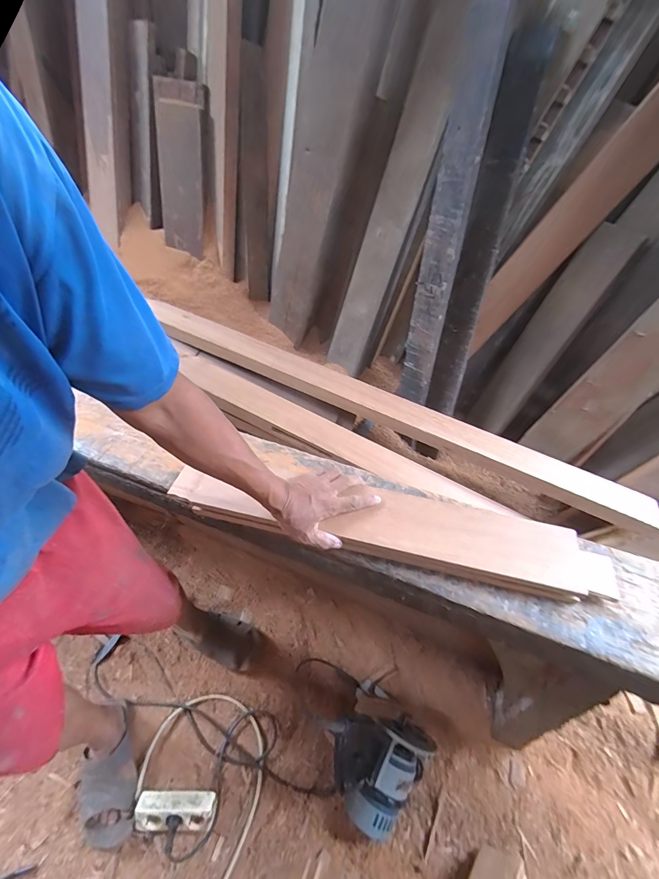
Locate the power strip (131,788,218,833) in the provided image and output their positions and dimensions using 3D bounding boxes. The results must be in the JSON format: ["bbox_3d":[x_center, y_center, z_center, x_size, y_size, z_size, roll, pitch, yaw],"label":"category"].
[{"bbox_3d":[-0.329,0.790,0.813,0.168,0.057,0.067,-1,48,2],"label":"power strip"}]

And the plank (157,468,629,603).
[{"bbox_3d":[0.078,0.129,0.618,0.688,0.031,0.111,11,45,9],"label":"plank"}]

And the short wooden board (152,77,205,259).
[{"bbox_3d":[-0.435,-0.774,1.118,0.143,0.408,0.021,14,31,4],"label":"short wooden board"}]

